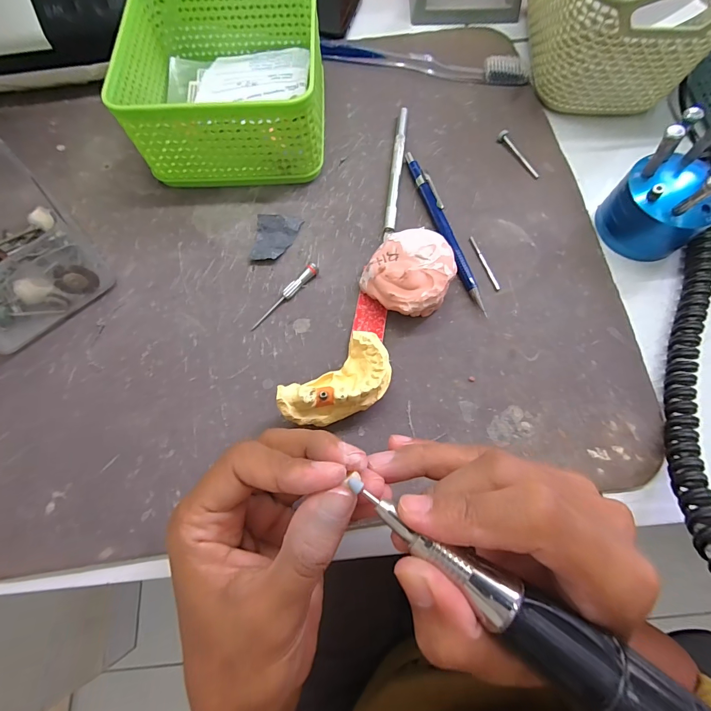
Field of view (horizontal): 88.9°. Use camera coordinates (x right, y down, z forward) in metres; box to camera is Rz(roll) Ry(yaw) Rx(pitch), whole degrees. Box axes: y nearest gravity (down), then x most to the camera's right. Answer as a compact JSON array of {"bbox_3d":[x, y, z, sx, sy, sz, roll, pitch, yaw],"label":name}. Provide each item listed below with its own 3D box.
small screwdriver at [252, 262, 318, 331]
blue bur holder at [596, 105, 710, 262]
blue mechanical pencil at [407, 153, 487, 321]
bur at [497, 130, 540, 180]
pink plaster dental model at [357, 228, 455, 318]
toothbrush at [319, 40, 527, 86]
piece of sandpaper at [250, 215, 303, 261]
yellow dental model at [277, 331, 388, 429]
[{"bbox_3d":[-0.046,-0.039,0.240,0.007,0.009,0.059,39,77,12],"label":"small screwdriver"},{"bbox_3d":[0.200,-0.101,0.226,0.056,0.065,0.058,-35,75,-10],"label":"blue bur holder"},{"bbox_3d":[0.062,-0.089,0.253,0.008,0.011,0.134,-17,73,-5],"label":"blue mechanical pencil"},{"bbox_3d":[0.125,-0.153,0.275,0.008,0.005,0.047,-29,74,-8],"label":"bur"},{"bbox_3d":[0.035,-0.051,0.232,0.051,0.029,0.053,32,75,10],"label":"pink plaster dental model"},{"bbox_3d":[0.058,-0.246,0.304,0.171,0.011,0.021,8,72,3],"label":"toothbrush"},{"bbox_3d":[-0.056,-0.082,0.255,0.029,0.006,0.036,5,72,2],"label":"piece of sandpaper"},{"bbox_3d":[-0.009,0.018,0.209,0.066,0.032,0.036,-30,74,-9],"label":"yellow dental model"}]

